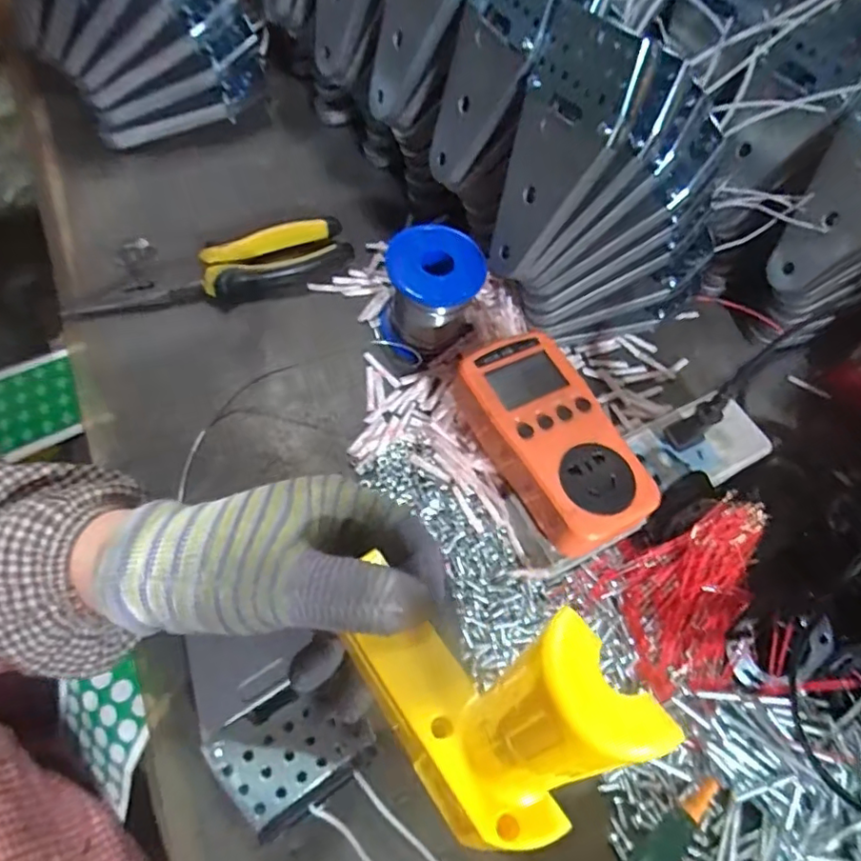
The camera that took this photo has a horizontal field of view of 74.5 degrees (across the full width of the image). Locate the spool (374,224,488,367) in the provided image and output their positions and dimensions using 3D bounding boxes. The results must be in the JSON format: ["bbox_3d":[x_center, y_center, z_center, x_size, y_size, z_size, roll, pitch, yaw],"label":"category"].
[{"bbox_3d":[0.000,-0.089,0.372,0.063,0.059,0.069,4,61,-7],"label":"spool"}]

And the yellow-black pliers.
[{"bbox_3d":[-0.146,-0.108,0.391,0.181,0.022,0.039,-19,66,-18],"label":"yellow-black pliers"}]

